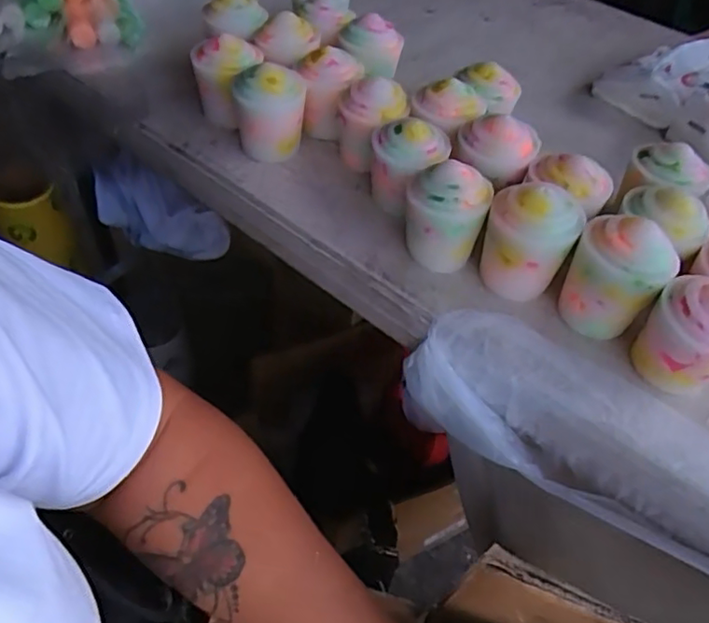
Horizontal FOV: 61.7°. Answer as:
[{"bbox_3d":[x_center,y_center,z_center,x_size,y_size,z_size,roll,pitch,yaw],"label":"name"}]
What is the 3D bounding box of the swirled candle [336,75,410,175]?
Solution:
[{"bbox_3d":[0.013,-0.143,0.473,0.050,0.069,0.050,-2,50,-6],"label":"swirled candle"}]

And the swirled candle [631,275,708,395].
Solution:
[{"bbox_3d":[0.206,0.012,0.358,0.053,0.069,0.058,2,50,-3],"label":"swirled candle"}]

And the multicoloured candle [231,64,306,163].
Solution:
[{"bbox_3d":[-0.067,-0.159,0.475,0.056,0.075,0.047,-1,50,-6],"label":"multicoloured candle"}]

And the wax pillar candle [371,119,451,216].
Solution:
[{"bbox_3d":[0.037,-0.101,0.439,0.053,0.070,0.054,10,50,4],"label":"wax pillar candle"}]

